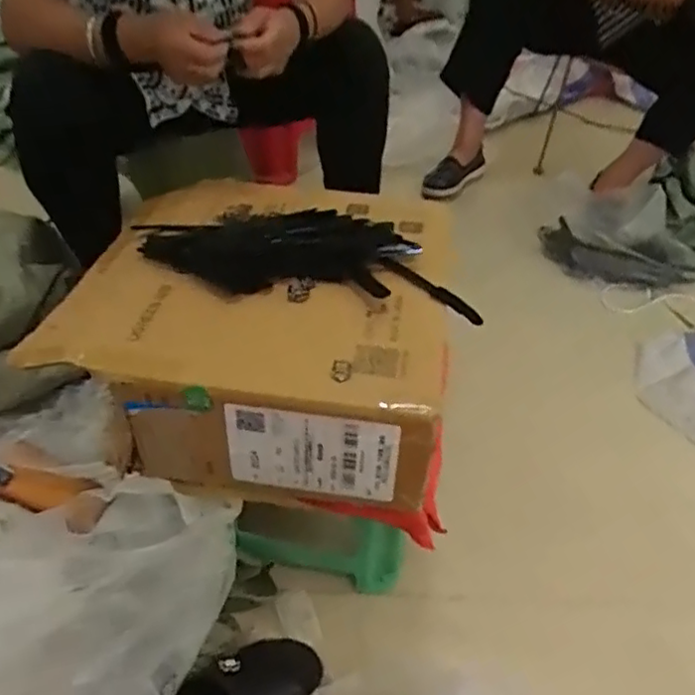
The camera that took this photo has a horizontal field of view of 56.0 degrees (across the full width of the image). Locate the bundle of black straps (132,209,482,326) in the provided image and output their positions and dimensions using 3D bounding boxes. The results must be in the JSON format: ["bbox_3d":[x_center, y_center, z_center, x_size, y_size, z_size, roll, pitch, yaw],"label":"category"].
[{"bbox_3d":[-0.046,-0.107,0.719,0.386,0.040,0.163,12,44,7],"label":"bundle of black straps"}]

